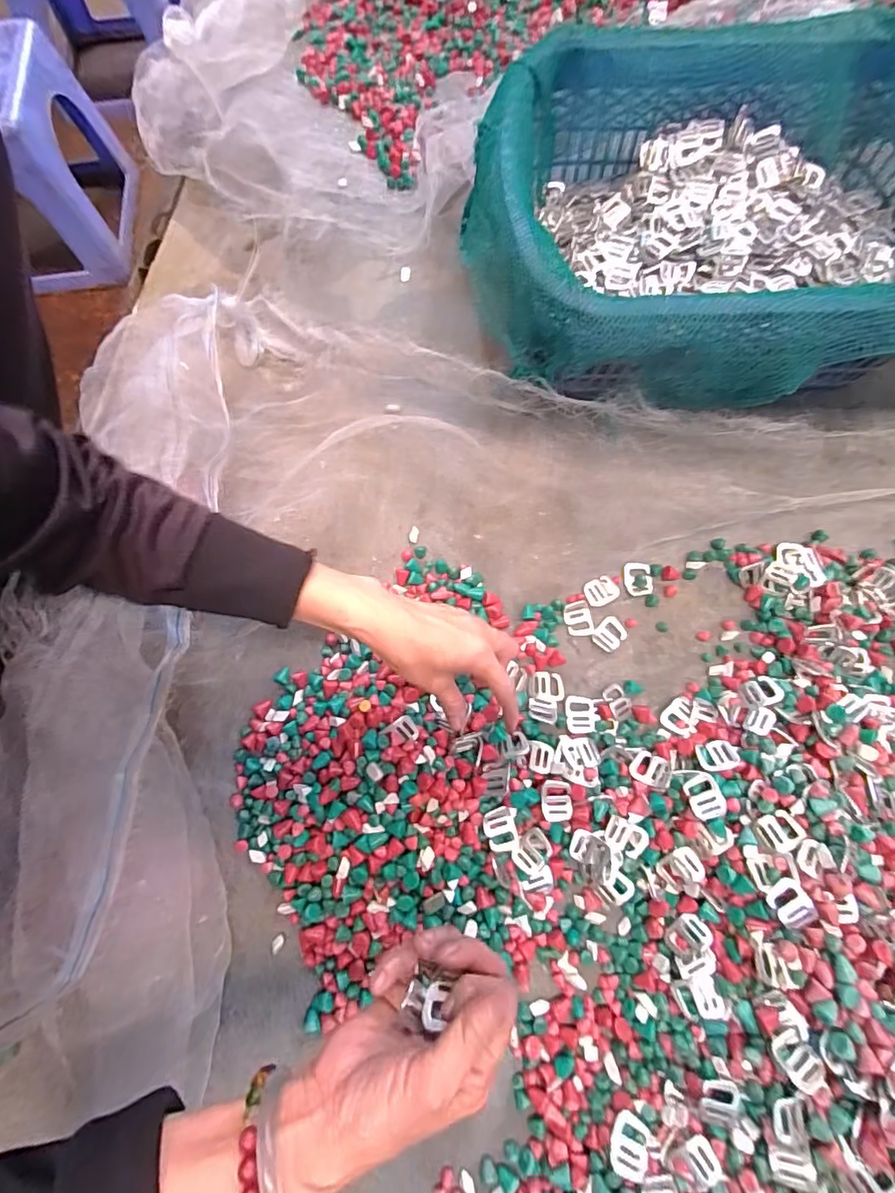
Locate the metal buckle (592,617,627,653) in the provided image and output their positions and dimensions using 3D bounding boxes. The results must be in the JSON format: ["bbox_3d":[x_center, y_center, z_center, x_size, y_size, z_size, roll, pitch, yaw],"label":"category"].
[{"bbox_3d":[0.156,0.036,0.496,0.032,0.004,0.026,-42,76,-11],"label":"metal buckle"}]

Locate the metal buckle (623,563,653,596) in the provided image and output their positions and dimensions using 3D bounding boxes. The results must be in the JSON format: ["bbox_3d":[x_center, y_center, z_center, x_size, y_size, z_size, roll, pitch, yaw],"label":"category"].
[{"bbox_3d":[0.189,-0.017,0.514,0.027,0.004,0.032,-2,82,1],"label":"metal buckle"}]

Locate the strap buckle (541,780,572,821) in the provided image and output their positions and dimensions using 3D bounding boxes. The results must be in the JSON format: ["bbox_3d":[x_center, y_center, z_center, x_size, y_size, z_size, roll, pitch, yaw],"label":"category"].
[{"bbox_3d":[0.092,0.172,0.434,0.024,0.007,0.032,-1,73,1],"label":"strap buckle"}]

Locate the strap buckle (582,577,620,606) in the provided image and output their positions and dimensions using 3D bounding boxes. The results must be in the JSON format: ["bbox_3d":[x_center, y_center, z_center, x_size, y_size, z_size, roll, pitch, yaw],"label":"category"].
[{"bbox_3d":[0.152,-0.004,0.510,0.032,0.005,0.026,-19,73,-5],"label":"strap buckle"}]

